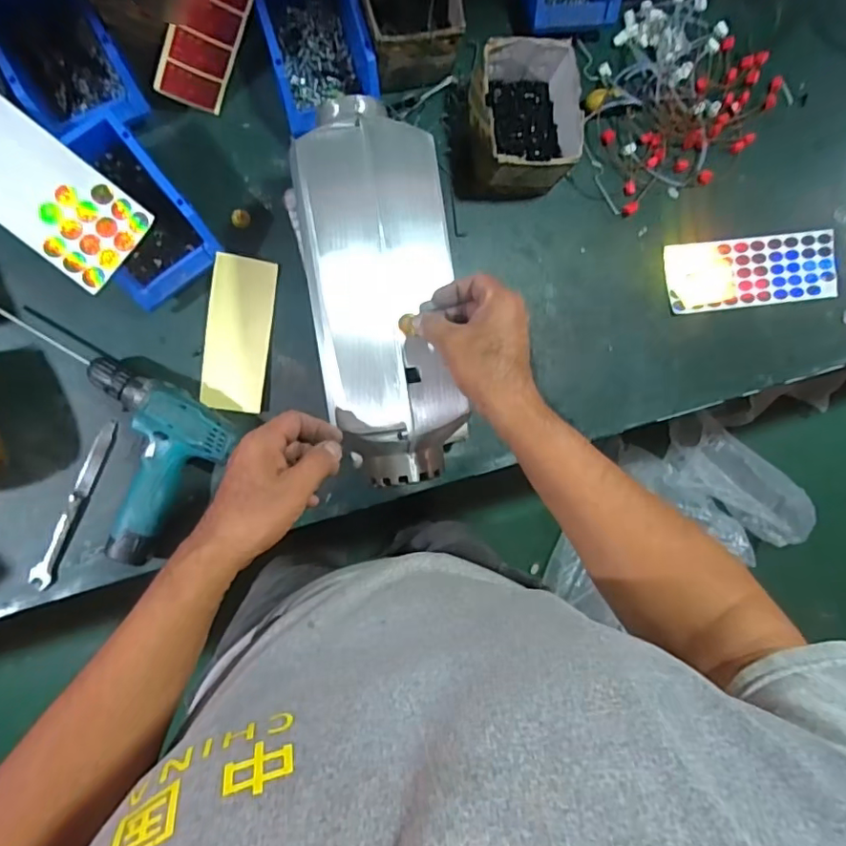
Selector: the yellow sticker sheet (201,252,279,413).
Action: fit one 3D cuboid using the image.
[{"bbox_3d":[-0.224,-0.107,0.666,0.073,0.018,0.181,7,93,-12],"label":"yellow sticker sheet"}]

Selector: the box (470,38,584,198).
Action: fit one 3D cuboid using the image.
[{"bbox_3d":[0.121,-0.370,0.682,0.117,0.092,0.151,-1,90,-8],"label":"box"}]

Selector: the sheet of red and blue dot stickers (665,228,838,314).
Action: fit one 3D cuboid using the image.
[{"bbox_3d":[0.472,-0.216,0.783,0.261,0.005,0.096,-7,93,-9],"label":"sheet of red and blue dot stickers"}]

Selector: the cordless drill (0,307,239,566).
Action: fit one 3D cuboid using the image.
[{"bbox_3d":[-0.380,0.003,0.631,0.280,0.058,0.185,37,86,-9],"label":"cordless drill"}]

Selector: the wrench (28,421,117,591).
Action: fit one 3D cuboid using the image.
[{"bbox_3d":[-0.411,0.095,0.653,0.020,0.011,0.206,24,88,-9],"label":"wrench"}]

